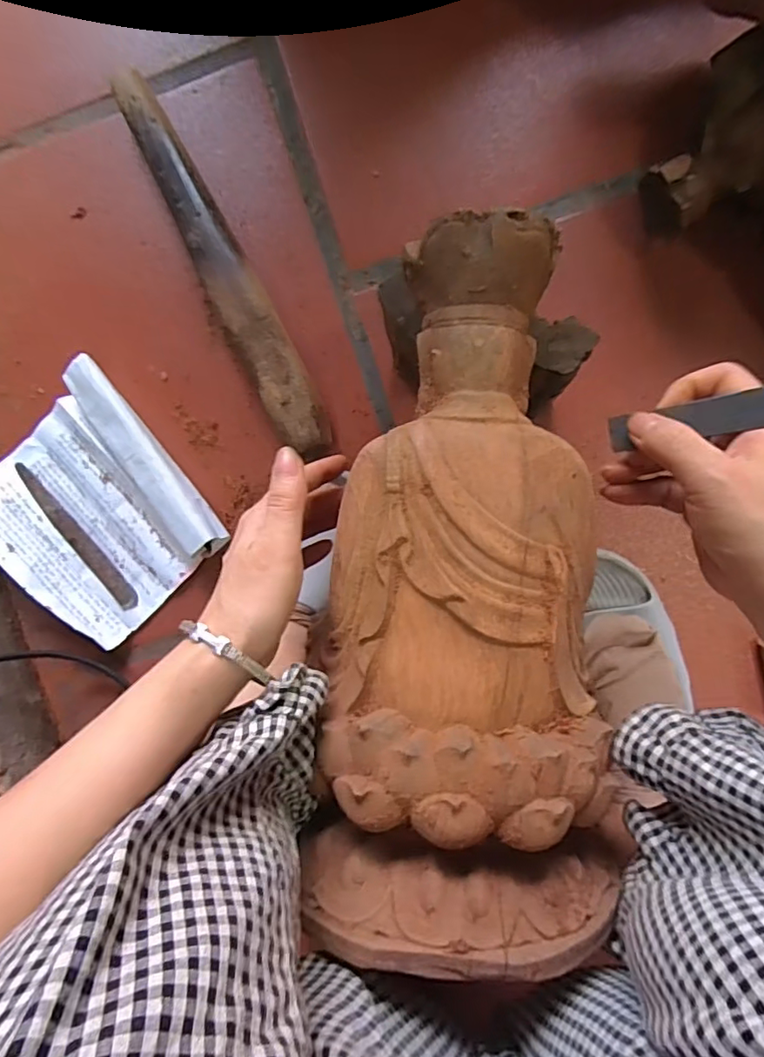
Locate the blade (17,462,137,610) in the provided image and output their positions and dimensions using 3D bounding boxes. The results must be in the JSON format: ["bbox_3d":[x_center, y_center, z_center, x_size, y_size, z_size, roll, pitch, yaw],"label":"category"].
[{"bbox_3d":[-0.297,0.007,0.539,0.020,0.004,0.177,-43,84,3],"label":"blade"}]

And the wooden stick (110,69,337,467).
[{"bbox_3d":[-0.148,-0.237,0.508,0.050,0.048,0.392,-29,85,5],"label":"wooden stick"}]

